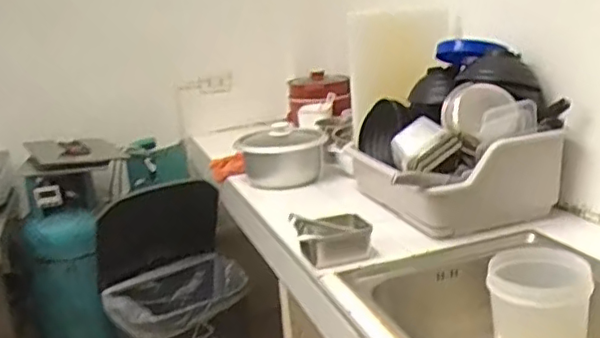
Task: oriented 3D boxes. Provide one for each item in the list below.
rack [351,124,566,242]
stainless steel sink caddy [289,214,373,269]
[{"bbox_3d":[0.326,0.011,1.364,0.305,0.199,0.377,-10,17,-16],"label":"rack"},{"bbox_3d":[0.061,0.125,1.162,0.146,0.081,0.116,-7,16,-4],"label":"stainless steel sink caddy"}]

